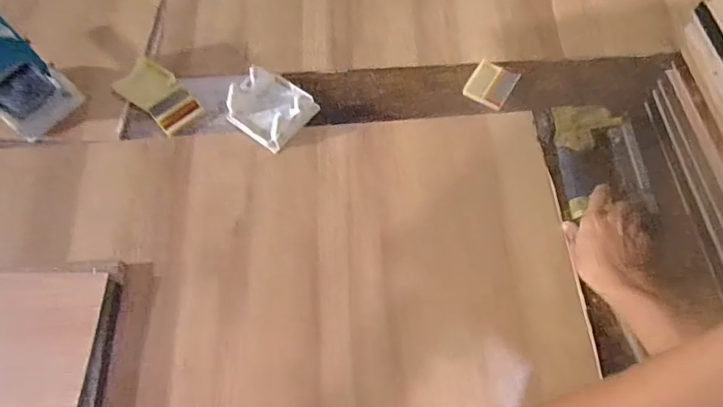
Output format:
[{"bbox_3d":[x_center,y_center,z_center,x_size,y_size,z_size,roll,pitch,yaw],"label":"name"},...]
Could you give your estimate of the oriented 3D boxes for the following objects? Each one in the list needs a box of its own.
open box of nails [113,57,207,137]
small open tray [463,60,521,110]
[{"bbox_3d":[-0.319,-0.170,0.709,0.138,0.012,0.078,35,73,14],"label":"open box of nails"},{"bbox_3d":[0.206,-0.189,0.711,0.067,0.010,0.073,30,72,12],"label":"small open tray"}]

